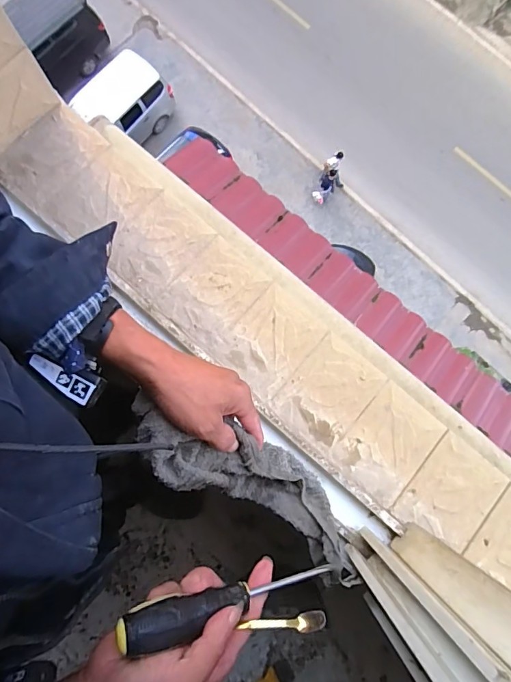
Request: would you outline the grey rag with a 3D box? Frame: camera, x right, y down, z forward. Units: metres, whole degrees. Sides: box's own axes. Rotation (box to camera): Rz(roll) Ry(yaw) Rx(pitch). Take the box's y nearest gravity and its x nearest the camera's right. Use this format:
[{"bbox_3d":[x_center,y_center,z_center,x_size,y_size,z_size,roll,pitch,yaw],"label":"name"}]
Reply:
[{"bbox_3d":[-0.006,0.154,0.470,0.290,0.056,0.088,34,81,-13],"label":"grey rag"}]

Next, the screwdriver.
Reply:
[{"bbox_3d":[-0.016,0.212,0.357,0.184,0.021,0.026,-1,77,-30],"label":"screwdriver"}]

